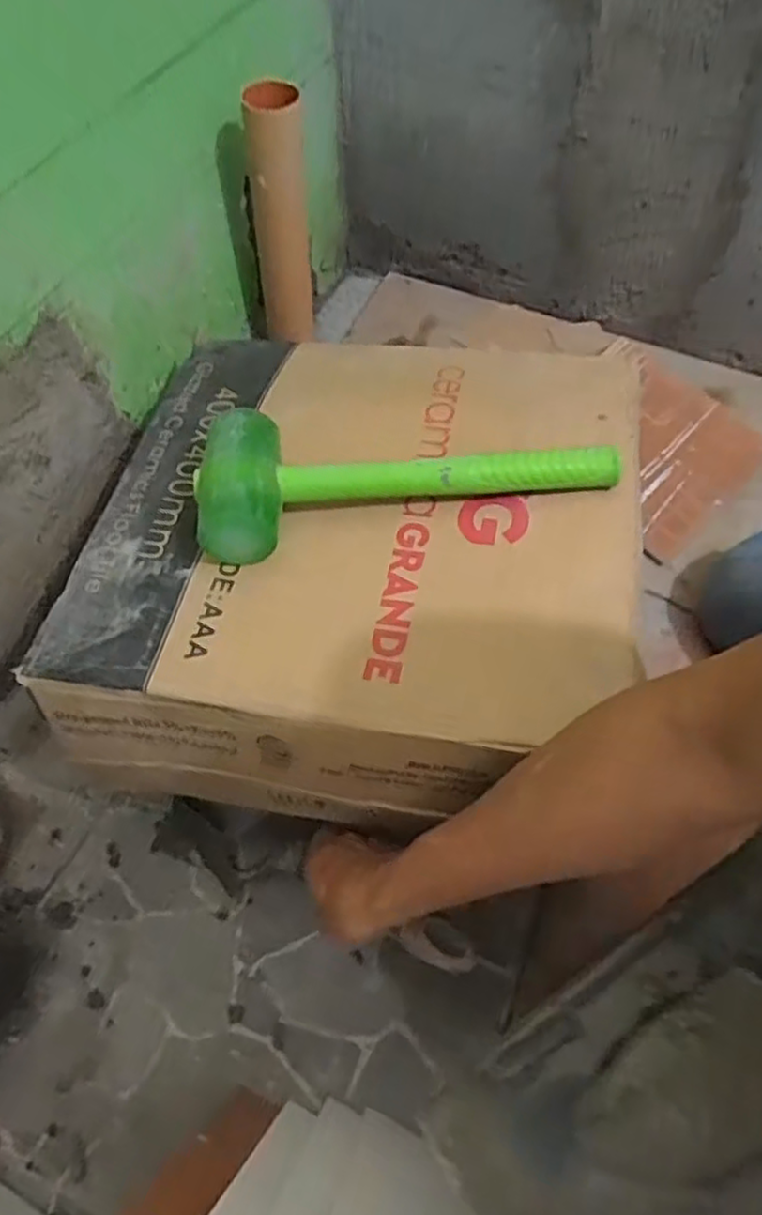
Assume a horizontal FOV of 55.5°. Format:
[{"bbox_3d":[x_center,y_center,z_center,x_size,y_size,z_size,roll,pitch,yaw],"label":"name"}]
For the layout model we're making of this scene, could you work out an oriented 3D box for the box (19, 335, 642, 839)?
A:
[{"bbox_3d":[-0.004,-0.057,0.630,0.427,0.141,0.428,9,60,6],"label":"box"}]

